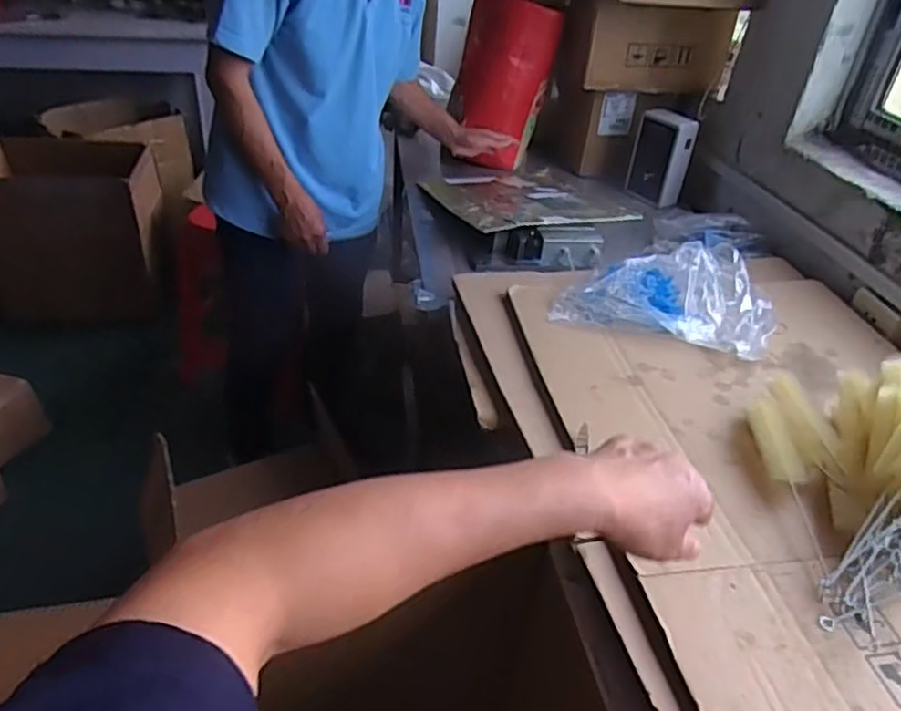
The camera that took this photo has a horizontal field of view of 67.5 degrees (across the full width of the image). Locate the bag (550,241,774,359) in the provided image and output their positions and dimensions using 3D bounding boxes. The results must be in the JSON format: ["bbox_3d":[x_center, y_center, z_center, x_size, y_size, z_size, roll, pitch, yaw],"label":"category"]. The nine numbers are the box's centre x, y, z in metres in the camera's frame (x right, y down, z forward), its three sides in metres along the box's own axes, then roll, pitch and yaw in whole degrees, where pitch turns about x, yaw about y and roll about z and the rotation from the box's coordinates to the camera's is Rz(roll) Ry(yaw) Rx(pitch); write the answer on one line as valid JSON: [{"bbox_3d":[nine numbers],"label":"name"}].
[{"bbox_3d":[0.313,-0.094,0.969,0.293,0.074,0.193,14,38,12],"label":"bag"}]

